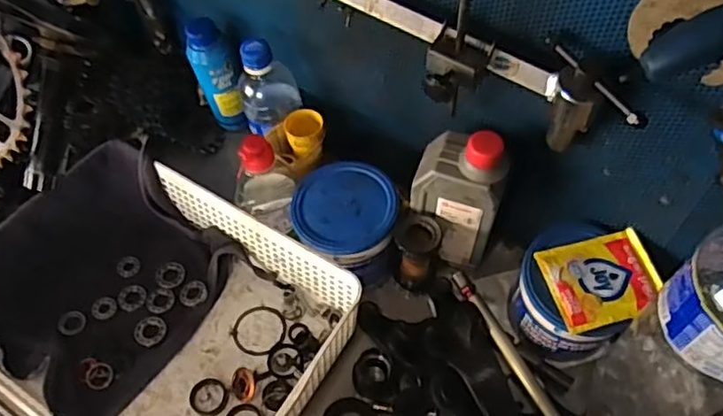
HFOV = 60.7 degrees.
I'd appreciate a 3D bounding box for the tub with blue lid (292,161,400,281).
[{"bbox_3d":[-0.015,0.020,0.626,0.099,0.091,0.102,-1,56,1],"label":"tub with blue lid"}]

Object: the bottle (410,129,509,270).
[{"bbox_3d":[0.091,-0.010,0.581,0.077,0.173,0.047,20,59,14],"label":"bottle"}]

